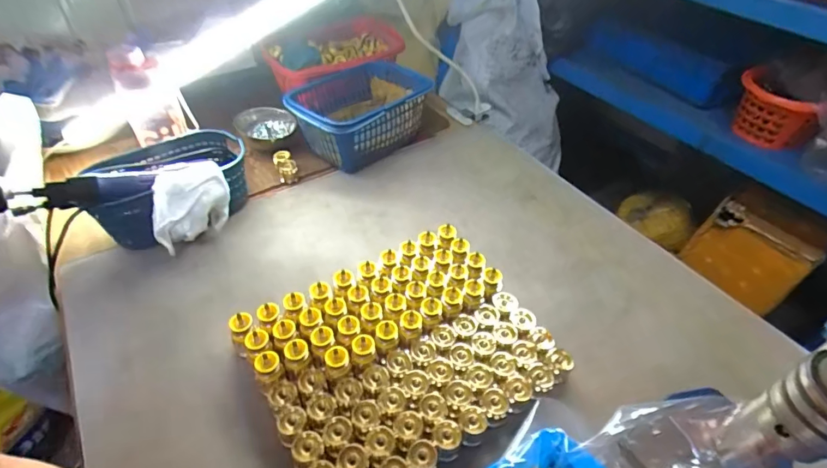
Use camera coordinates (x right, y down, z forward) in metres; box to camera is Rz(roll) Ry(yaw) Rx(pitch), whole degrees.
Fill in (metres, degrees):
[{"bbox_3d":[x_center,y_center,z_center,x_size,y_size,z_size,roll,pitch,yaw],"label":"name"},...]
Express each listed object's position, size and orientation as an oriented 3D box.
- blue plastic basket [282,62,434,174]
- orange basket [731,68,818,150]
[{"bbox_3d":[-0.094,-0.228,0.840,0.268,0.117,0.184,-30,53,-30],"label":"blue plastic basket"},{"bbox_3d":[0.802,-0.265,0.989,0.171,0.123,0.104,28,49,23],"label":"orange basket"}]

